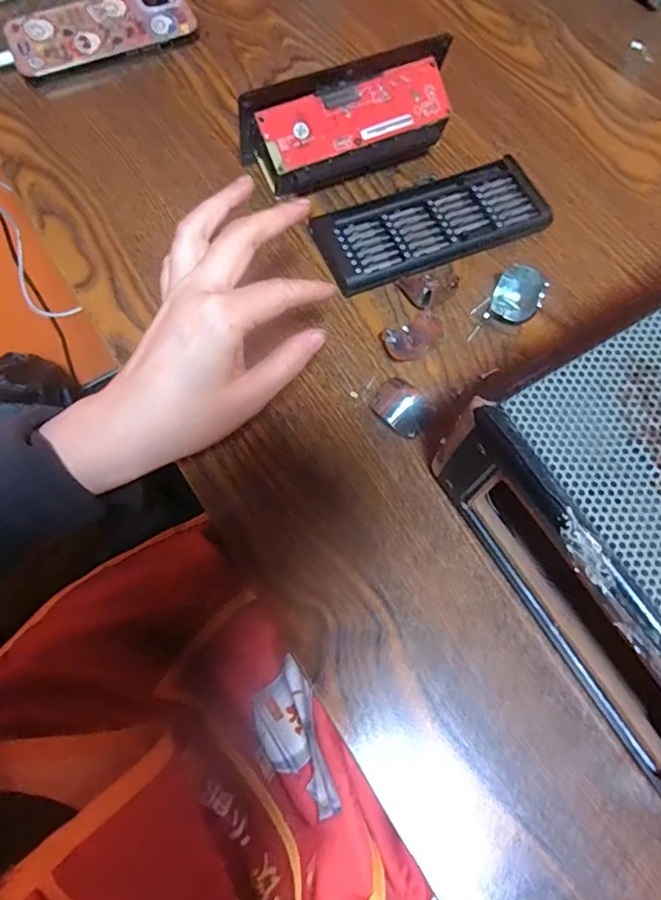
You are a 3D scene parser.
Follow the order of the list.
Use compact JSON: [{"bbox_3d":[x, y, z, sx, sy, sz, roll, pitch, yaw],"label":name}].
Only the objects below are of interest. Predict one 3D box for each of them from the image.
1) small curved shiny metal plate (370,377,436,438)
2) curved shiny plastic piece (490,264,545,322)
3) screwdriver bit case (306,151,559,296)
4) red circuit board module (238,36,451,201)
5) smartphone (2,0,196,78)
[{"bbox_3d":[0.042,-0.027,0.312,0.027,0.017,0.038,-39,75,-13],"label":"small curved shiny metal plate"},{"bbox_3d":[0.120,-0.100,0.338,0.027,0.020,0.033,22,72,7],"label":"curved shiny plastic piece"},{"bbox_3d":[0.069,-0.155,0.358,0.155,0.017,0.064,-22,72,-8],"label":"screwdriver bit case"},{"bbox_3d":[0.016,-0.224,0.364,0.151,0.058,0.054,-20,72,-8],"label":"red circuit board module"},{"bbox_3d":[-0.187,-0.347,0.423,0.144,0.014,0.071,-26,73,-10],"label":"smartphone"}]

